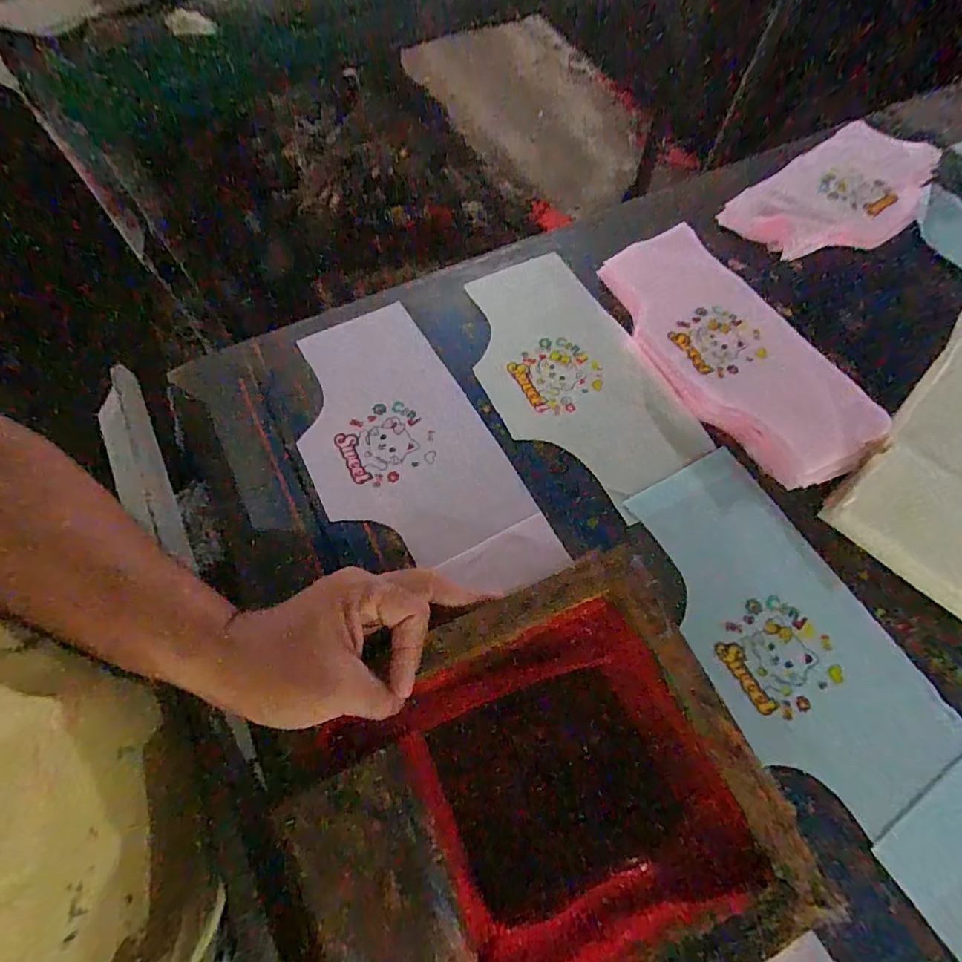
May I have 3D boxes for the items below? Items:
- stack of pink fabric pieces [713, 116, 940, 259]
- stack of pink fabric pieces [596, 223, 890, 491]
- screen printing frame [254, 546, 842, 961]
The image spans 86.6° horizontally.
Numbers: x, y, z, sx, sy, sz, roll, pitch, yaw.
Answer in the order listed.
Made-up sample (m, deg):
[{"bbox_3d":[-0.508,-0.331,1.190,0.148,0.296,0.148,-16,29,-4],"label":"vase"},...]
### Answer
[{"bbox_3d":[0.427,-0.339,0.603,0.296,0.017,0.148,-38,71,-18],"label":"stack of pink fabric pieces"},{"bbox_3d":[0.232,-0.128,0.488,0.138,0.022,0.296,-27,68,-14],"label":"stack of pink fabric pieces"},{"bbox_3d":[0.020,0.203,0.315,0.289,0.058,0.224,-22,67,-12],"label":"screen printing frame"}]

